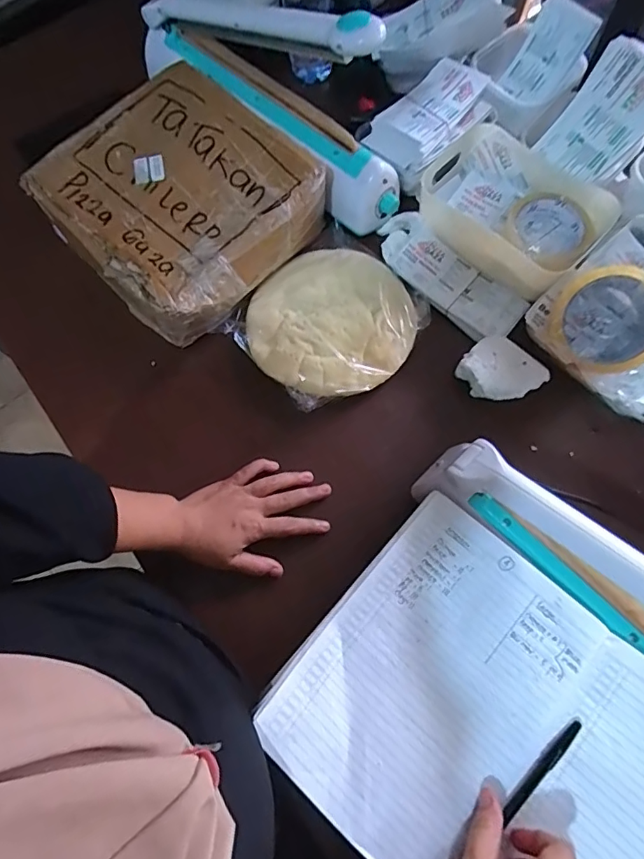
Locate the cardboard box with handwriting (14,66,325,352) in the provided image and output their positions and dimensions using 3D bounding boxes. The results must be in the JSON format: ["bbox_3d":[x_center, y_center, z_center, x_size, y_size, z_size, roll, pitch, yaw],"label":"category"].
[{"bbox_3d":[-0.163,-0.265,0.598,0.252,0.081,0.257,-43,74,-12],"label":"cardboard box with handwriting"}]

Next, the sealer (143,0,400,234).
[{"bbox_3d":[-0.071,-0.411,0.585,0.386,0.208,0.063,42,78,15],"label":"sealer"}]

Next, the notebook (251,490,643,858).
[{"bbox_3d":[0.150,0.244,0.370,0.349,0.036,0.237,41,77,15],"label":"notebook"}]

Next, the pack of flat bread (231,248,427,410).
[{"bbox_3d":[0.011,-0.126,0.594,0.196,0.024,0.181,-40,74,-10],"label":"pack of flat bread"}]

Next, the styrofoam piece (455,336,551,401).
[{"bbox_3d":[0.197,-0.064,0.560,0.067,0.031,0.078,-42,74,-11],"label":"styrofoam piece"}]

